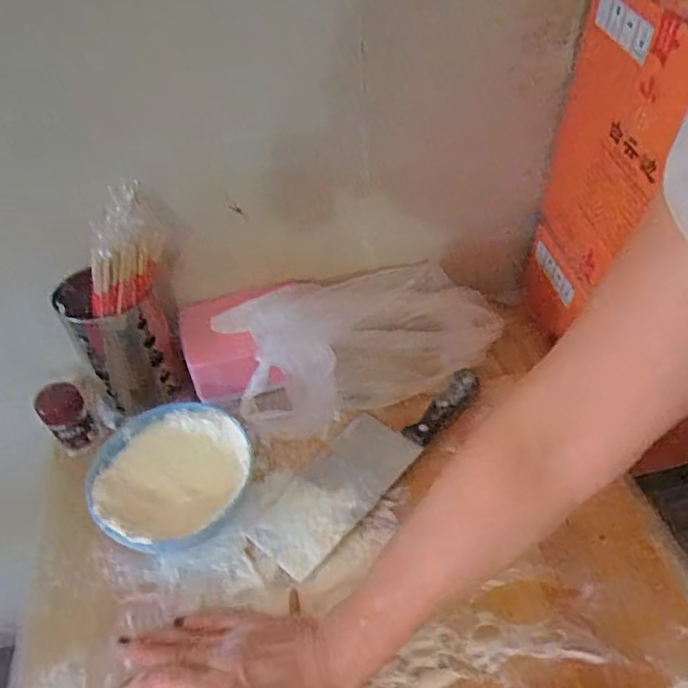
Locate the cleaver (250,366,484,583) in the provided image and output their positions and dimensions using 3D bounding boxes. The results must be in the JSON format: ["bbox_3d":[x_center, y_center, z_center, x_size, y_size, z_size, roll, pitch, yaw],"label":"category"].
[{"bbox_3d":[0.027,0.112,0.584,0.082,0.019,0.279,33,57,30],"label":"cleaver"}]

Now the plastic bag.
[{"bbox_3d":[0.033,-0.016,0.647,0.327,0.109,0.151,-18,47,-12],"label":"plastic bag"}]

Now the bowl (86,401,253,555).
[{"bbox_3d":[-0.157,0.135,0.540,0.140,0.071,0.145,-2,46,2],"label":"bowl"}]

